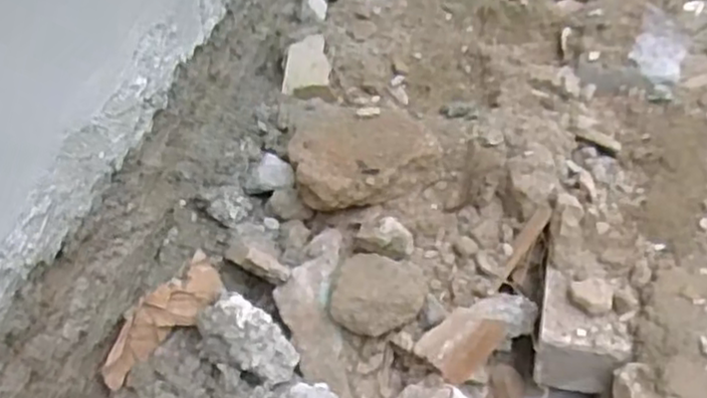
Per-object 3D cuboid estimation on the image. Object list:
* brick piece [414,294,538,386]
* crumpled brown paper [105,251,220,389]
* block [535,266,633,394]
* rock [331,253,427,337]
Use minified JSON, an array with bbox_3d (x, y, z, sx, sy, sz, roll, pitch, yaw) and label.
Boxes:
[{"bbox_3d":[0.118,0.122,0.684,0.122,0.039,0.051,-27,50,-22],"label":"brick piece"},{"bbox_3d":[-0.184,0.116,0.693,0.051,0.043,0.147,33,70,30],"label":"crumpled brown paper"},{"bbox_3d":[0.211,0.124,0.677,0.075,0.073,0.094,9,47,12],"label":"block"},{"bbox_3d":[0.024,0.087,0.697,0.085,0.035,0.078,6,46,8],"label":"rock"}]

